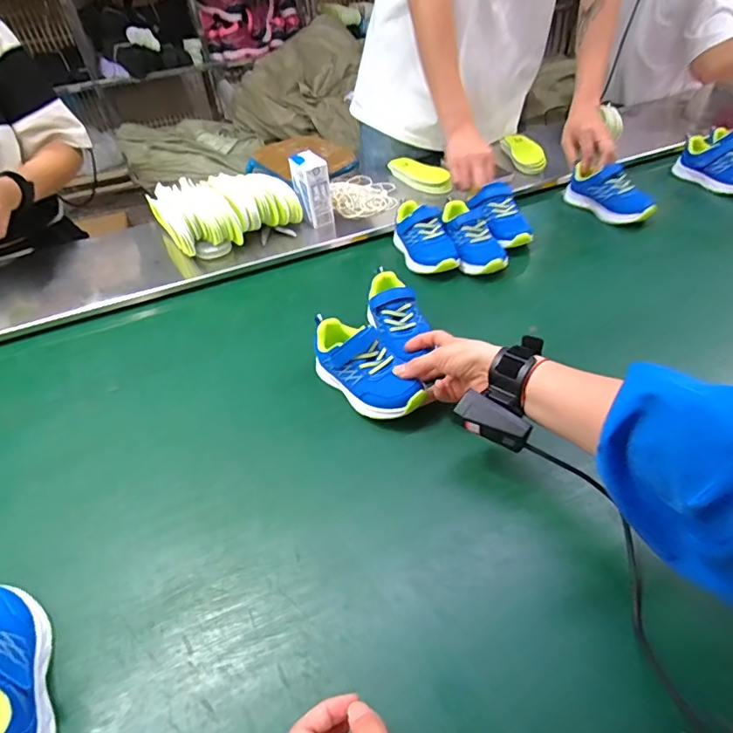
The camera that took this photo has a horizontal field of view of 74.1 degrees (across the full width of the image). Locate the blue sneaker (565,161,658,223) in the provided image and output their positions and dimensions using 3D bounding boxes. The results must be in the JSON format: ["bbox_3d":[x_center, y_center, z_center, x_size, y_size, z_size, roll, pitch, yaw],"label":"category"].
[{"bbox_3d":[0.429,-0.308,0.863,0.068,0.068,0.159,-24,45,-17],"label":"blue sneaker"}]

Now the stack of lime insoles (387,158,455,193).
[{"bbox_3d":[0.105,-0.373,0.943,0.041,0.030,0.178,-29,49,-26],"label":"stack of lime insoles"}]

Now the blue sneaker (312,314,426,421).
[{"bbox_3d":[-0.006,0.003,0.568,0.059,0.070,0.166,-34,56,-26],"label":"blue sneaker"}]

